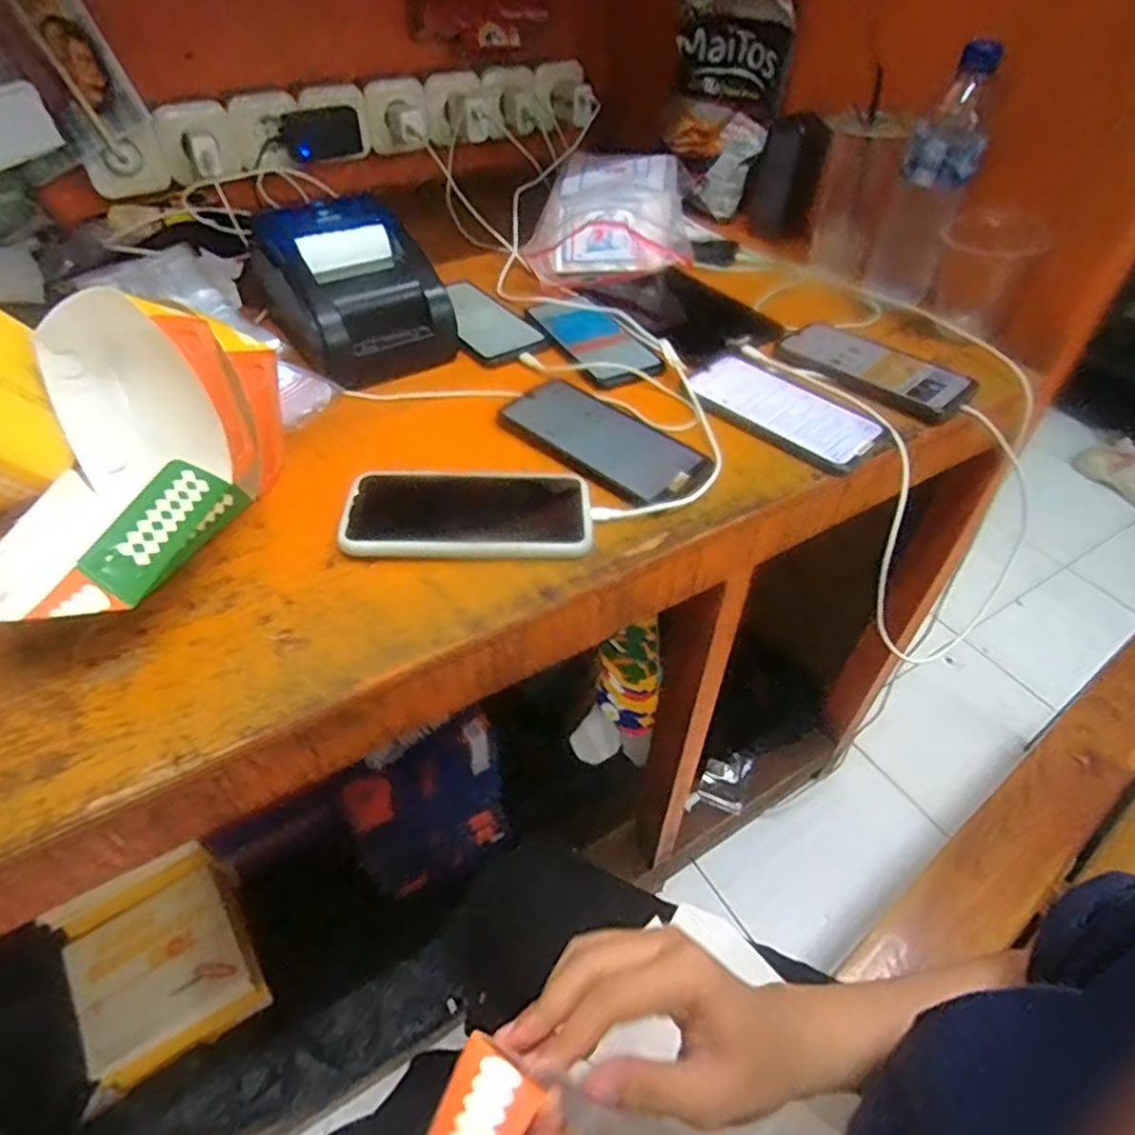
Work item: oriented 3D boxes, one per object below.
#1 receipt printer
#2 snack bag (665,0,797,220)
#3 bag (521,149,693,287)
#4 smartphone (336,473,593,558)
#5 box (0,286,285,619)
[{"bbox_3d":[-0.196,-0.251,0.623,0.134,0.100,0.165,-27,53,-25],"label":"receipt printer"},{"bbox_3d":[0.178,-0.571,0.838,0.161,0.223,0.048,40,54,23],"label":"snack bag"},{"bbox_3d":[0.050,-0.406,0.789,0.191,0.070,0.203,1,47,-1],"label":"bag"},{"bbox_3d":[-0.068,-0.037,0.478,0.166,0.012,0.073,0,47,-1],"label":"smartphone"},{"bbox_3d":[-0.279,-0.060,0.425,0.130,0.122,0.218,3,47,1],"label":"box"}]

